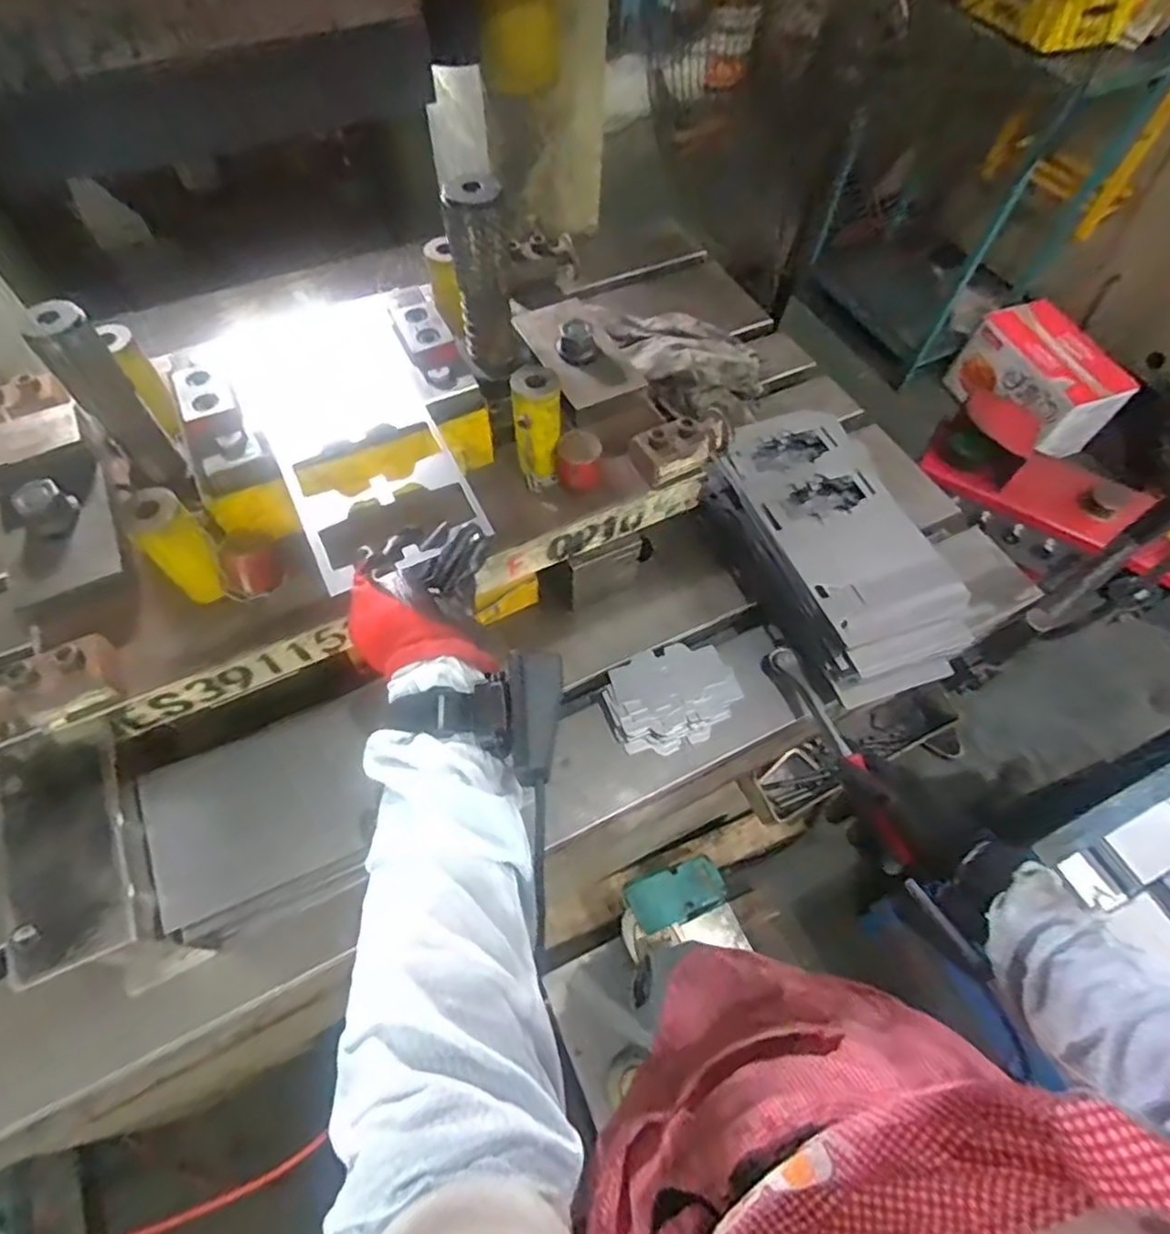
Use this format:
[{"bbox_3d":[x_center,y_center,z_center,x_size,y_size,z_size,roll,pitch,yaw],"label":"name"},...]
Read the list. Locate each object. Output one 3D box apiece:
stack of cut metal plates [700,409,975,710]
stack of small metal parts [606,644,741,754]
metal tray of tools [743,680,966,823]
[{"bbox_3d":[0.249,-0.071,0.684,0.184,0.093,0.318,-14,61,-8],"label":"stack of cut metal plates"},{"bbox_3d":[0.083,0.076,0.622,0.122,0.032,0.089,-23,63,-13],"label":"stack of small metal parts"},{"bbox_3d":[0.347,0.175,0.862,0.300,0.053,0.070,-25,63,-14],"label":"metal tray of tools"}]

